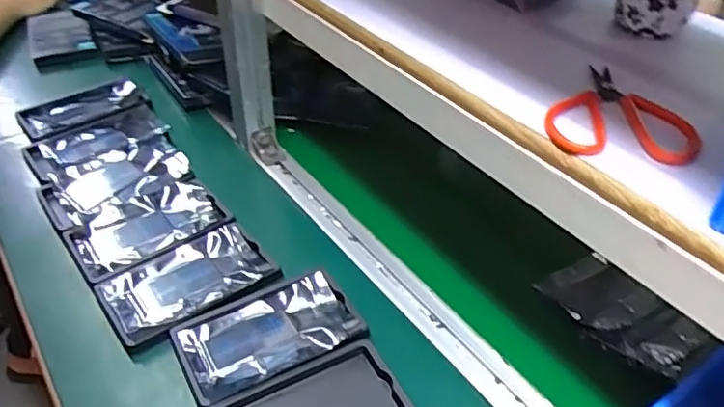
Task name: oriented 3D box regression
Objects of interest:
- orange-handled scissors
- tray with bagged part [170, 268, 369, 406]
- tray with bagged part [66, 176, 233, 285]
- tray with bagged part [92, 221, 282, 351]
[{"bbox_3d":[0.191,-0.060,0.428,0.096,0.015,0.116,29,46,29],"label":"orange-handled scissors"},{"bbox_3d":[-0.084,0.119,0.552,0.157,0.021,0.093,-17,43,-22],"label":"tray with bagged part"},{"bbox_3d":[-0.232,0.030,0.658,0.153,0.029,0.099,-26,47,-30],"label":"tray with bagged part"},{"bbox_3d":[-0.171,0.079,0.597,0.155,0.021,0.097,-24,46,-28],"label":"tray with bagged part"}]

